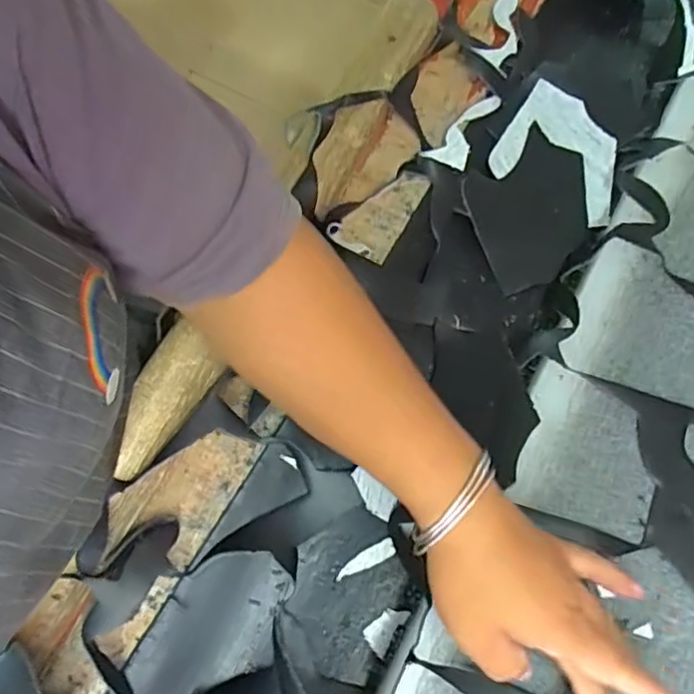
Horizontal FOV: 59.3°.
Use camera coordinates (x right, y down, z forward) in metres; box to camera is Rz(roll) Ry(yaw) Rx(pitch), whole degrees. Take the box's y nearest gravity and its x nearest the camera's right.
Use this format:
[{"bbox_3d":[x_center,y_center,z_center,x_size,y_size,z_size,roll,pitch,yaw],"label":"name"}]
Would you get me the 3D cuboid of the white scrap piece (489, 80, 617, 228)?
[{"bbox_3d":[0.181,-0.159,0.504,0.110,0.013,0.098,35,75,13],"label":"white scrap piece"}]

